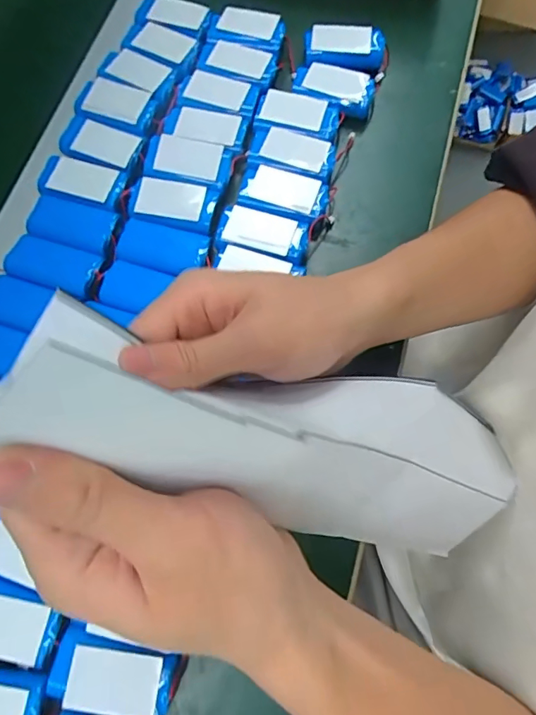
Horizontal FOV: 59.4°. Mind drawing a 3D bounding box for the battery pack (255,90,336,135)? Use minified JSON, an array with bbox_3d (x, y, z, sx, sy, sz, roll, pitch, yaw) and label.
[{"bbox_3d":[0.024,-0.204,0.385,0.065,0.013,0.030,14,73,7],"label":"battery pack"}]

